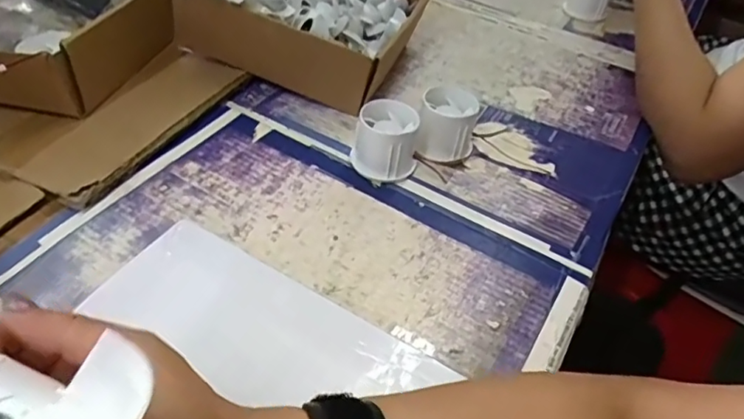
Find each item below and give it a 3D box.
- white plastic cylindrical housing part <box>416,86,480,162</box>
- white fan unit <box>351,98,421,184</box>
[{"bbox_3d":[0.069,-0.077,0.507,0.050,0.053,0.046,3,45,-3],"label":"white plastic cylindrical housing part"},{"bbox_3d":[0.011,-0.058,0.483,0.054,0.051,0.052,8,45,2],"label":"white fan unit"}]

